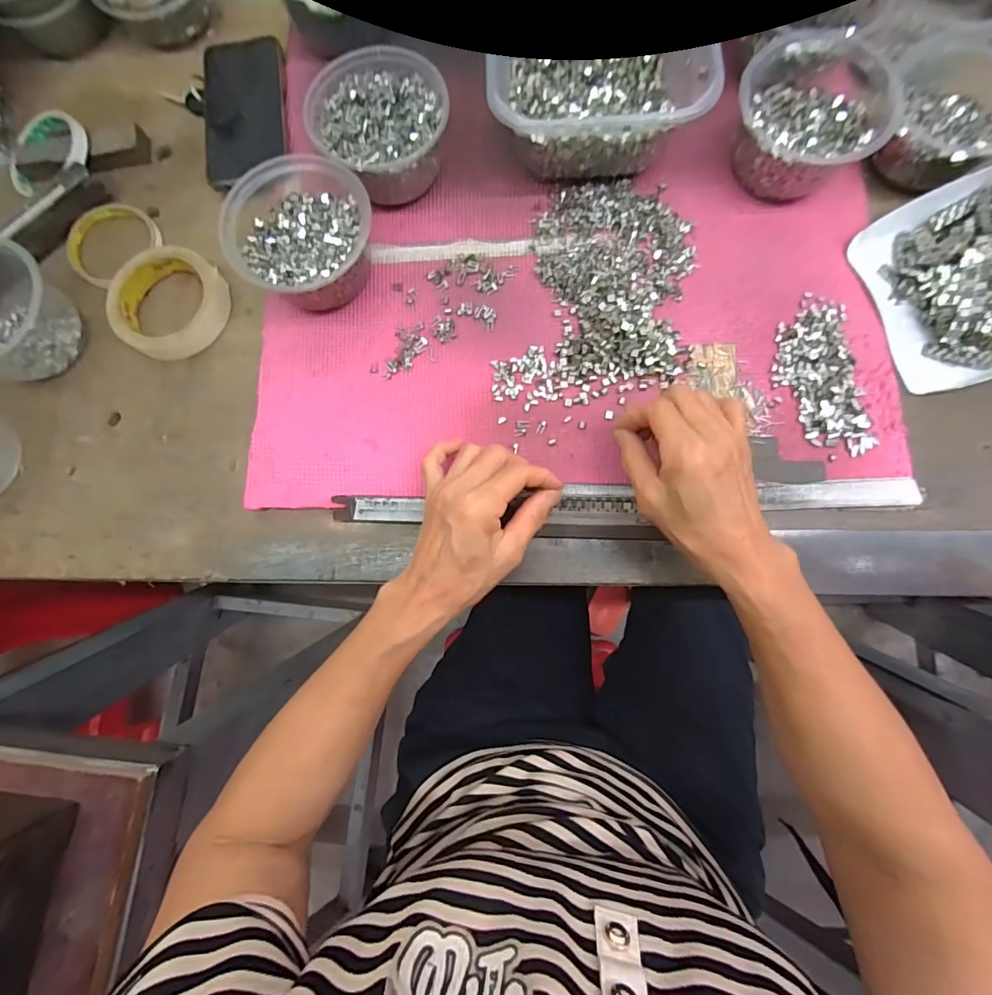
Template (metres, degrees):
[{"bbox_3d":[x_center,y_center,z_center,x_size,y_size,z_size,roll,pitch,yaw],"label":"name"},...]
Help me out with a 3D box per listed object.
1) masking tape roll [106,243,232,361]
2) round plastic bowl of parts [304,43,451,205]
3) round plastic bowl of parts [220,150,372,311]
[{"bbox_3d":[-0.293,-0.175,0.405,0.098,0.020,0.101,0,82,3],"label":"masking tape roll"},{"bbox_3d":[-0.097,-0.318,0.395,0.110,0.056,0.116,0,82,3],"label":"round plastic bowl of parts"},{"bbox_3d":[-0.156,-0.213,0.378,0.114,0.057,0.114,-1,80,3],"label":"round plastic bowl of parts"}]

